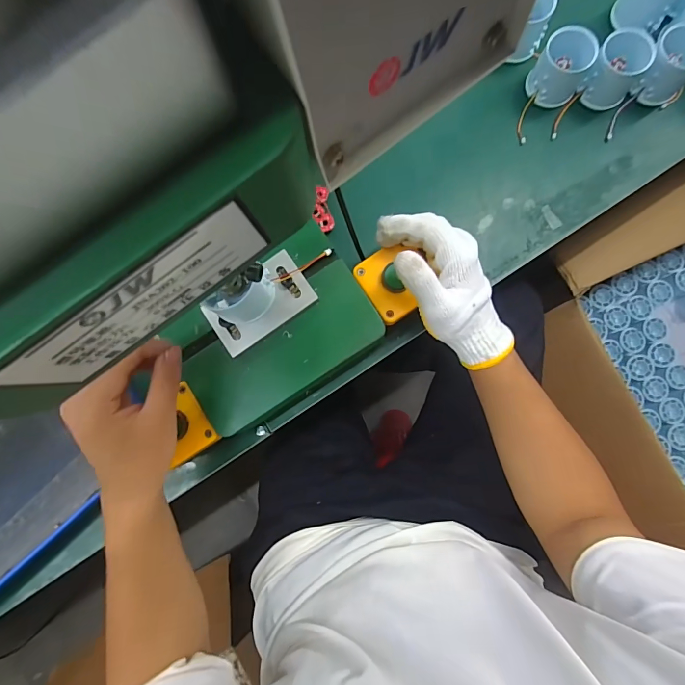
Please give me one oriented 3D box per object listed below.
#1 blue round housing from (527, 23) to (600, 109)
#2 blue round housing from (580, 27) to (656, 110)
[{"bbox_3d":[0.239,-0.298,0.428,0.053,0.050,0.056,0,84,3],"label":"blue round housing"},{"bbox_3d":[0.294,-0.292,0.423,0.054,0.054,0.052,35,87,7],"label":"blue round housing"}]

